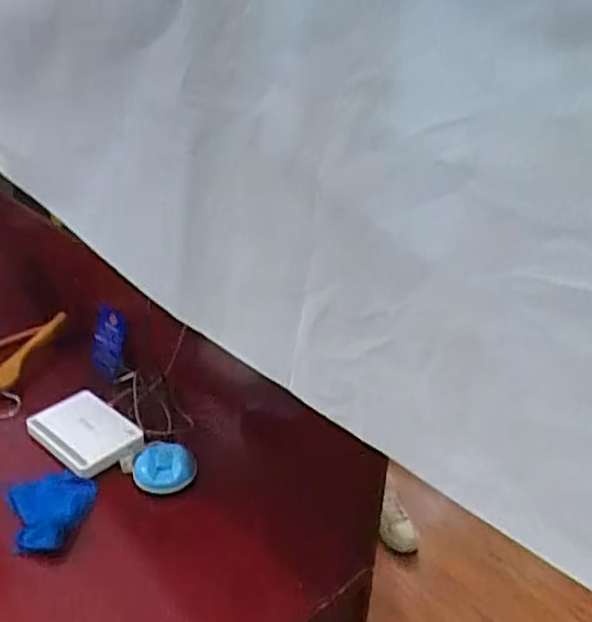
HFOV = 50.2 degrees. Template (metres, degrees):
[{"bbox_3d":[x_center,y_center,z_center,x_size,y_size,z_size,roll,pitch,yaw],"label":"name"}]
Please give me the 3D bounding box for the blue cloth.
[{"bbox_3d":[-0.418,0.336,1.094,0.139,0.056,0.190,-8,30,-21],"label":"blue cloth"}]

